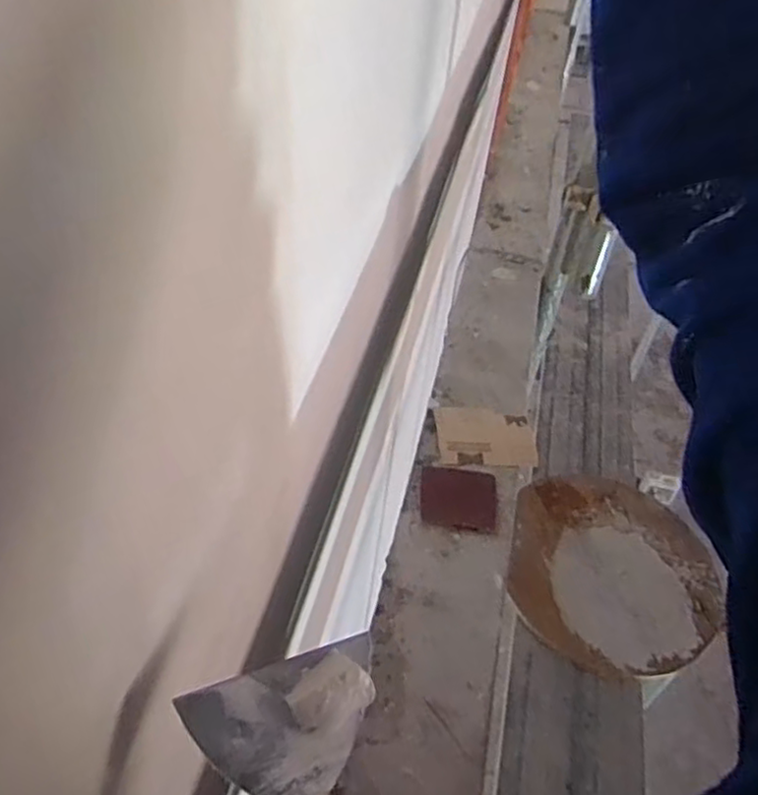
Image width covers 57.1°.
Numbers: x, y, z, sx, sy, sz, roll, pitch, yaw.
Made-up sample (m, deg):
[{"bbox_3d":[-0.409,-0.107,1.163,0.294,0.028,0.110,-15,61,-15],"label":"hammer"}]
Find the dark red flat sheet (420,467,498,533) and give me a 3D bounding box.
[{"bbox_3d":[0.107,0.132,0.923,0.102,0.013,0.094,6,44,-2],"label":"dark red flat sheet"}]

